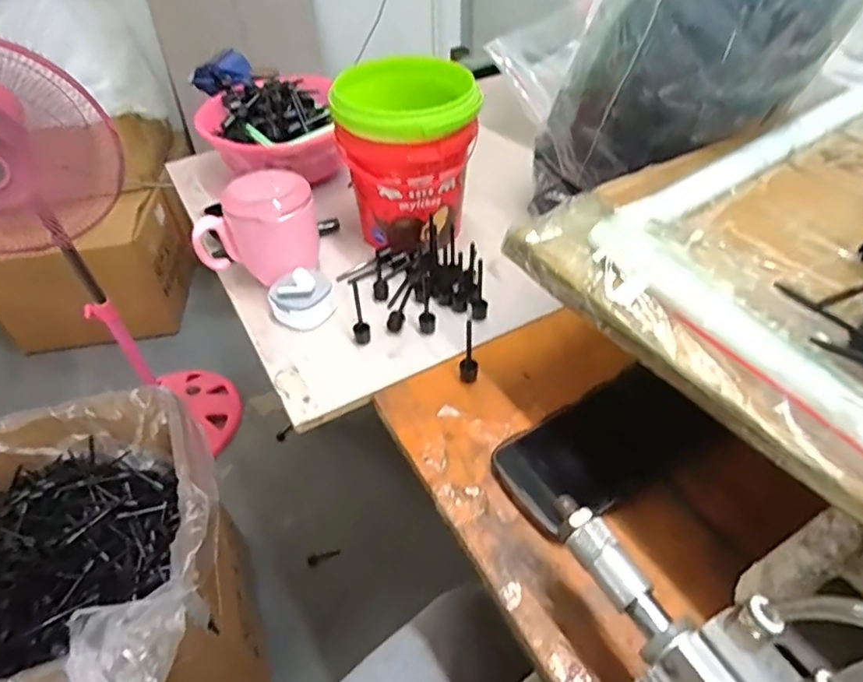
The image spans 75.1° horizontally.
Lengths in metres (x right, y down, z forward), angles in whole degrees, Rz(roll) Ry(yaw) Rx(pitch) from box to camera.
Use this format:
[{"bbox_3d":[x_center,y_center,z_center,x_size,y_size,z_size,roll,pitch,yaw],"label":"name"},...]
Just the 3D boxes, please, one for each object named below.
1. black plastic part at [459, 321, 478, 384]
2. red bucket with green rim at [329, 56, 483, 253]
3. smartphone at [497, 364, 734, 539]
[{"bbox_3d":[0.029,0.012,0.441,0.011,0.058,0.014,-32,53,-27],"label":"black plastic part"},{"bbox_3d":[-0.023,-0.173,0.559,0.131,0.173,0.112,-7,46,-5],"label":"red bucket with green rim"},{"bbox_3d":[0.127,0.072,0.407,0.165,0.013,0.077,-26,50,-22],"label":"smartphone"}]

